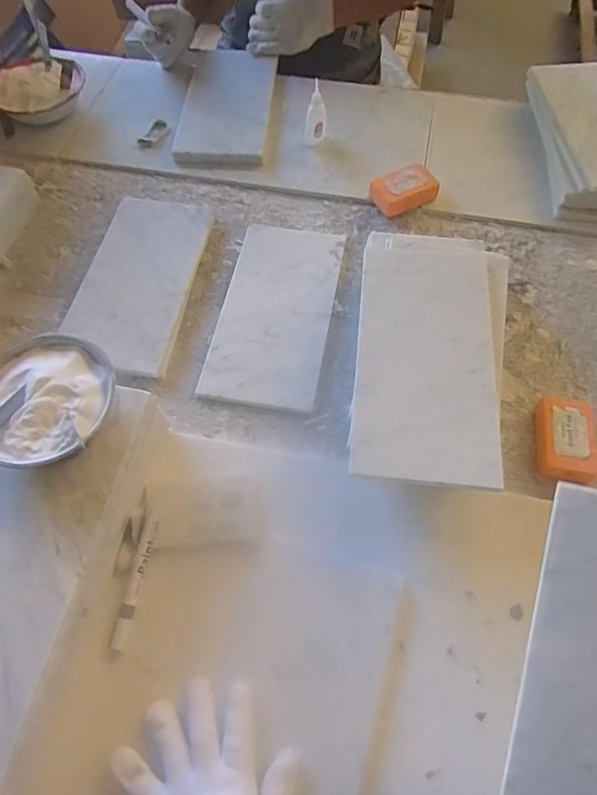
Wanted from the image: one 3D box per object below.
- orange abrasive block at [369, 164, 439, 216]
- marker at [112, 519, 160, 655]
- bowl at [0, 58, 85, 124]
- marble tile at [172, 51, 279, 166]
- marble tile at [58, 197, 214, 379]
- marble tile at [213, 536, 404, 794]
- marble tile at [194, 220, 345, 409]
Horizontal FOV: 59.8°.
[{"bbox_3d":[0.164,-0.323,0.802,0.092,0.032,0.062,-22,65,-13],"label":"orange abrasive block"},{"bbox_3d":[-0.166,0.188,0.530,0.014,0.014,0.127,11,62,4],"label":"marker"},{"bbox_3d":[-0.459,-0.525,0.905,0.160,0.073,0.132,21,64,9],"label":"bowl"},{"bbox_3d":[-0.123,-0.509,0.916,0.148,0.032,0.280,4,62,1],"label":"marble tile"},{"bbox_3d":[-0.225,-0.170,0.726,0.149,0.024,0.282,9,62,3],"label":"marble tile"},{"bbox_3d":[-0.005,0.293,0.480,0.149,0.023,0.294,16,63,7],"label":"marble tile"},{"bbox_3d":[-0.030,-0.120,0.717,0.148,0.021,0.292,11,62,4],"label":"marble tile"}]

